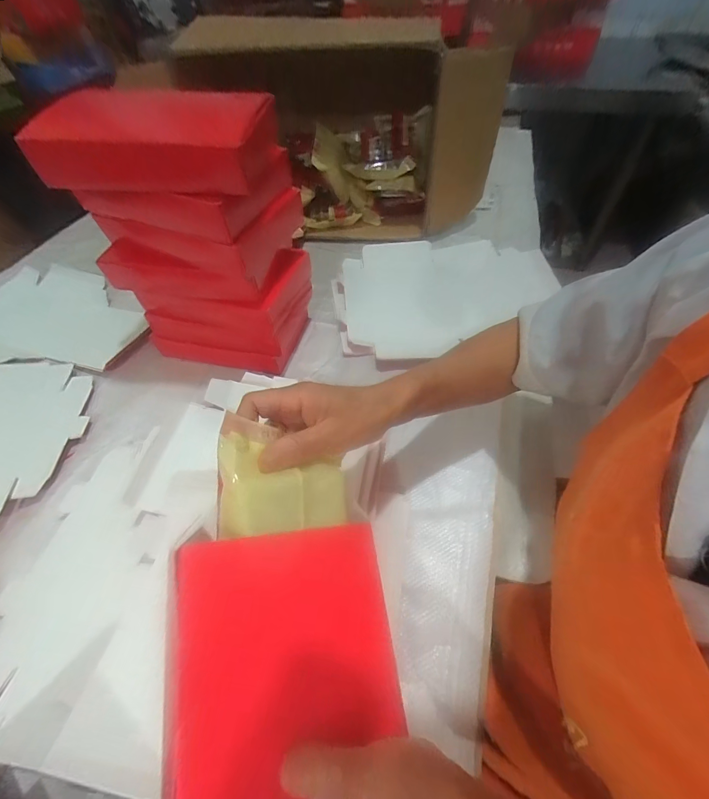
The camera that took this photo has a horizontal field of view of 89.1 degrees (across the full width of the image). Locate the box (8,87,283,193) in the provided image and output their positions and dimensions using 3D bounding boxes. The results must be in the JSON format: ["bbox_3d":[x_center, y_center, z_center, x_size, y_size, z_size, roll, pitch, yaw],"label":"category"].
[{"bbox_3d":[-0.179,-0.242,0.344,0.182,0.046,0.127,5,53,6],"label":"box"}]

